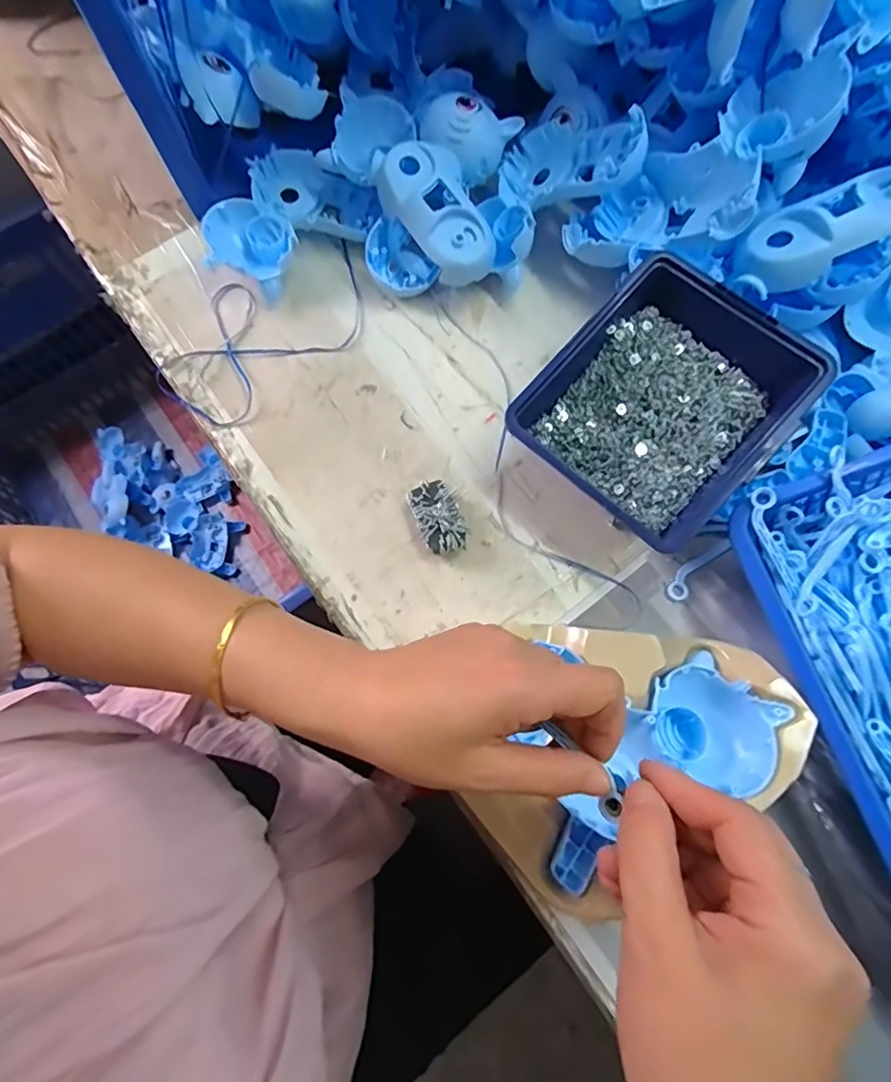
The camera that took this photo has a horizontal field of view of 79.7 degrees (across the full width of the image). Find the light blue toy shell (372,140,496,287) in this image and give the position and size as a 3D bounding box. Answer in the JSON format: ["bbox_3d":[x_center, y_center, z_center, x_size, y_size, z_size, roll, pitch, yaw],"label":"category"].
[{"bbox_3d":[-0.004,-0.264,0.423,0.069,0.037,0.117,-36,92,-8],"label":"light blue toy shell"}]

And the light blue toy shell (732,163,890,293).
[{"bbox_3d":[0.259,-0.212,0.360,0.111,0.022,0.052,-22,71,23],"label":"light blue toy shell"}]

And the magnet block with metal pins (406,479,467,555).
[{"bbox_3d":[-0.005,-0.017,0.386,0.032,0.021,0.054,-20,73,-4],"label":"magnet block with metal pins"}]

